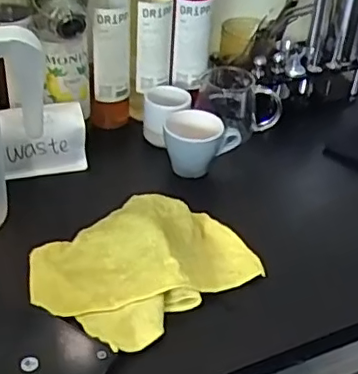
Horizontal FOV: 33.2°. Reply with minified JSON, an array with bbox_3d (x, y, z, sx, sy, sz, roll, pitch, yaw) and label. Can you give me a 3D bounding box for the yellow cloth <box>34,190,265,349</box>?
[{"bbox_3d":[-0.034,0.077,0.656,0.245,0.053,0.166,-21,43,-31],"label":"yellow cloth"}]

